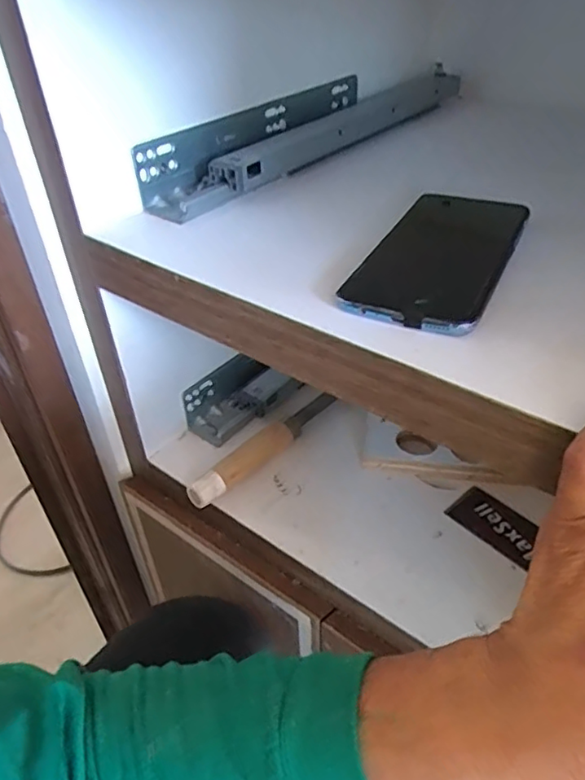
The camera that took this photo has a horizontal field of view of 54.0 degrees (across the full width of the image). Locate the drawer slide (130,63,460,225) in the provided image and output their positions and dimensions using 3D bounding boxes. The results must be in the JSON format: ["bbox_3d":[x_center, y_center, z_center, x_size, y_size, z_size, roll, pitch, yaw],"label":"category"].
[{"bbox_3d":[0.032,-0.233,0.501,0.058,0.043,0.377,26,47,32],"label":"drawer slide"}]

